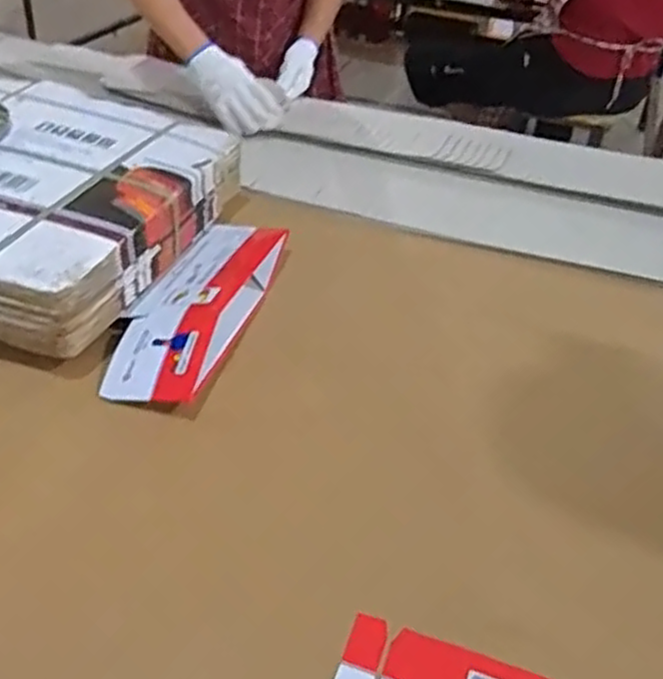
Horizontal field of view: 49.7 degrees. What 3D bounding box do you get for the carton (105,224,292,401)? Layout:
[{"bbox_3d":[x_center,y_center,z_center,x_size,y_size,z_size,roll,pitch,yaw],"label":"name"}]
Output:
[{"bbox_3d":[-0.156,-0.052,0.838,0.126,0.044,0.336,12,39,8],"label":"carton"}]

